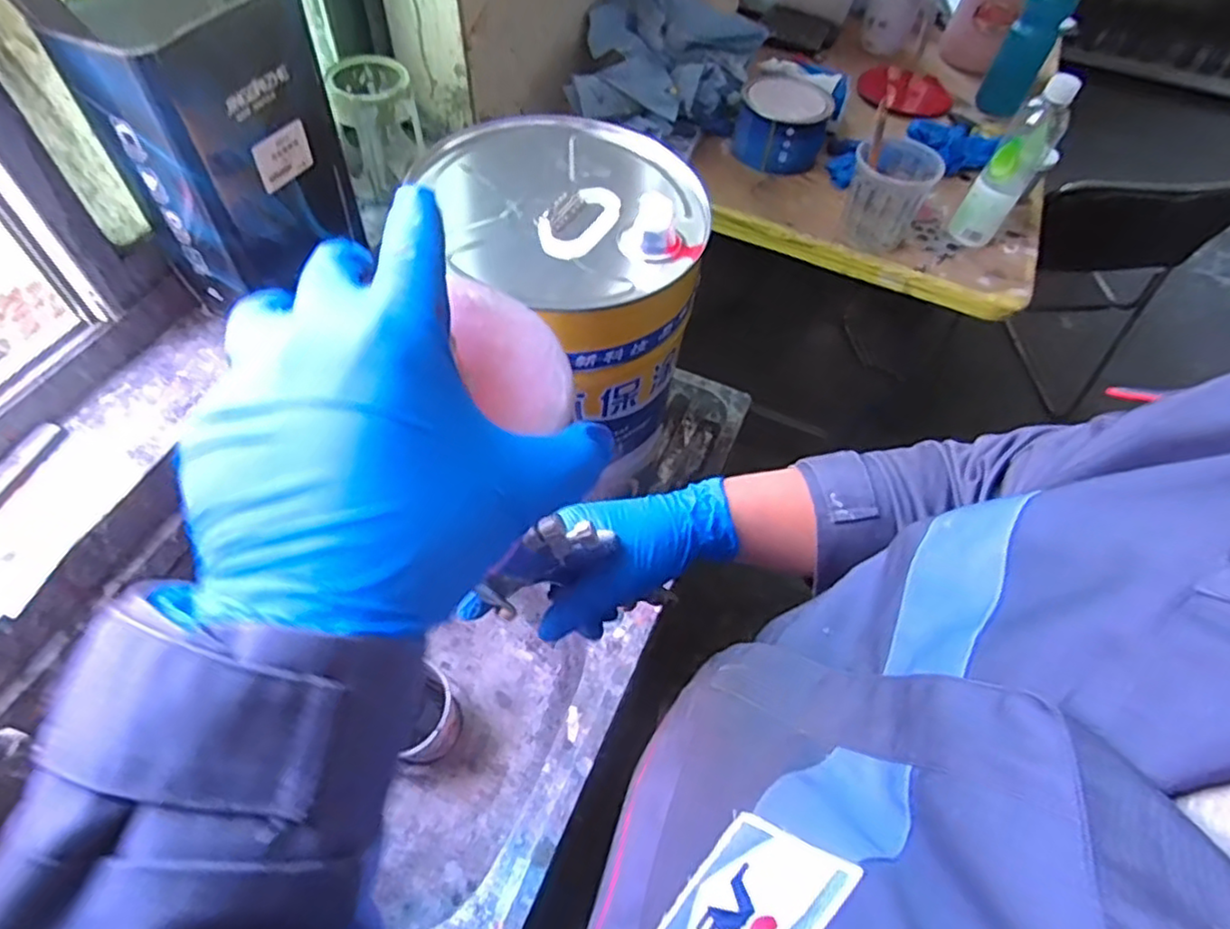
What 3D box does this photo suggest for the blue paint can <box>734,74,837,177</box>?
[{"bbox_3d":[0.247,-0.505,0.991,0.131,0.081,0.136,2,55,-2],"label":"blue paint can"}]

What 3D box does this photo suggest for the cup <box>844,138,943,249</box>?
[{"bbox_3d":[0.362,-0.362,0.894,0.101,0.103,0.121,17,56,8],"label":"cup"}]

